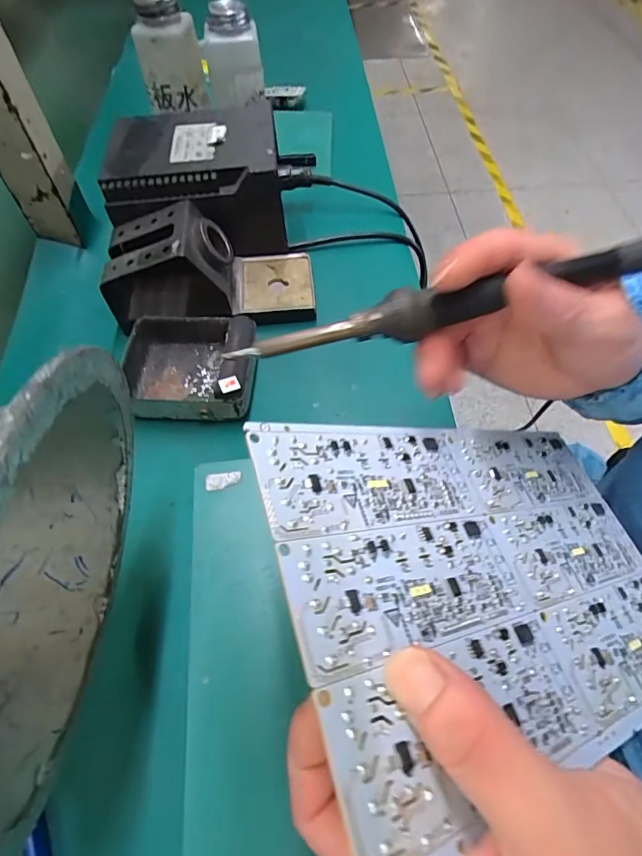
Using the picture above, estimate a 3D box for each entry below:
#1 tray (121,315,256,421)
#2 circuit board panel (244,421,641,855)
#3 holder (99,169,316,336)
[{"bbox_3d":[-0.097,-0.047,0.334,0.098,0.036,0.083,1,59,1],"label":"tray"},{"bbox_3d":[0.078,0.055,0.188,0.204,0.004,0.132,1,55,-33],"label":"circuit board panel"},{"bbox_3d":[-0.089,-0.131,0.364,0.162,0.072,0.085,-10,59,-5],"label":"holder"}]

